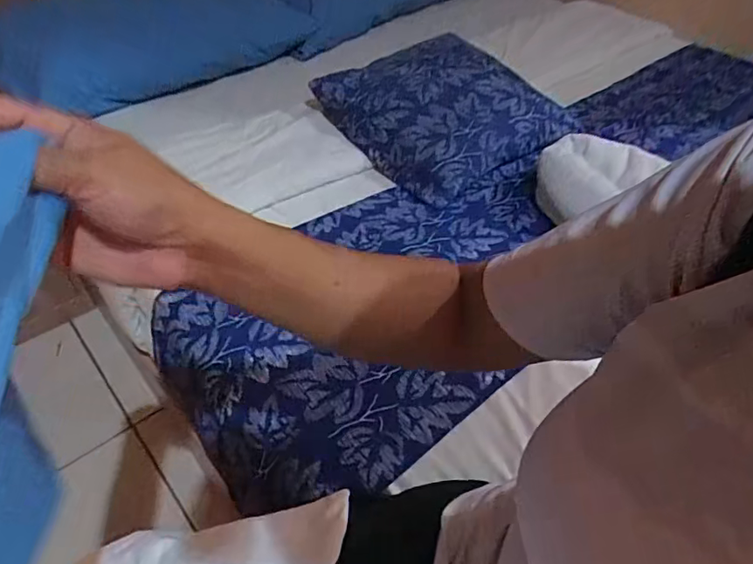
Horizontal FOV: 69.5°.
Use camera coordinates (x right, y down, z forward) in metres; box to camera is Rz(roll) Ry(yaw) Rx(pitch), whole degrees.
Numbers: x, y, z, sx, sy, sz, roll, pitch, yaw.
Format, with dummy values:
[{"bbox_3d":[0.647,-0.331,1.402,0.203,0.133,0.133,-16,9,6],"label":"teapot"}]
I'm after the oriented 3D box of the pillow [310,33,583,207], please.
[{"bbox_3d":[0.116,-0.329,0.989,0.336,0.111,0.328,-29,53,-27],"label":"pillow"}]

